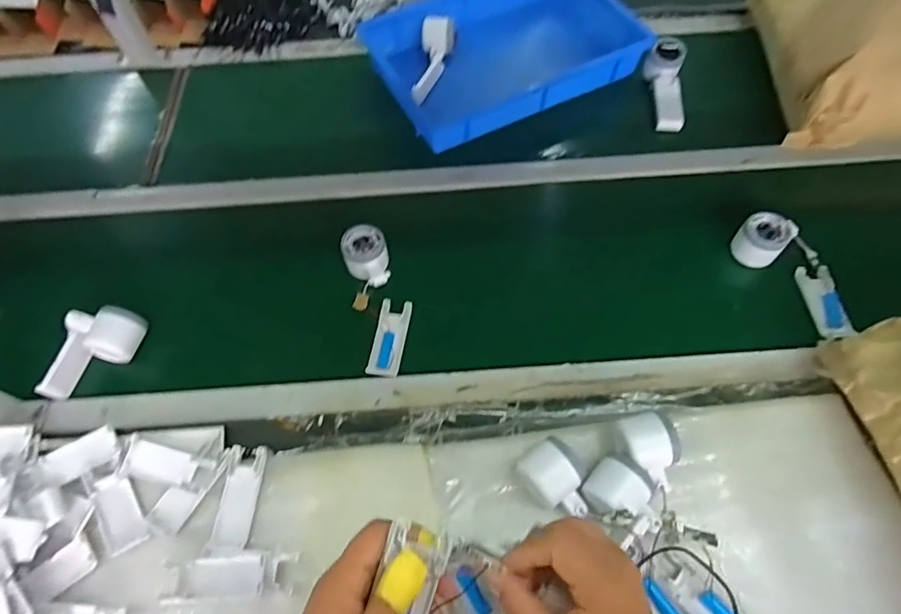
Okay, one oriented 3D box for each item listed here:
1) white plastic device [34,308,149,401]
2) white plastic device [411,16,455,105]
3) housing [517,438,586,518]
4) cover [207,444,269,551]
[{"bbox_3d":[-0.445,0.061,0.656,0.066,0.076,0.125,16,63,12],"label":"white plastic device"},{"bbox_3d":[-0.035,-0.421,0.910,0.051,0.048,0.174,13,77,11],"label":"white plastic device"},{"bbox_3d":[0.114,0.185,0.558,0.052,0.055,0.079,-34,64,-15],"label":"housing"},{"bbox_3d":[-0.233,0.210,0.580,0.042,0.008,0.107,2,61,5],"label":"cover"}]

